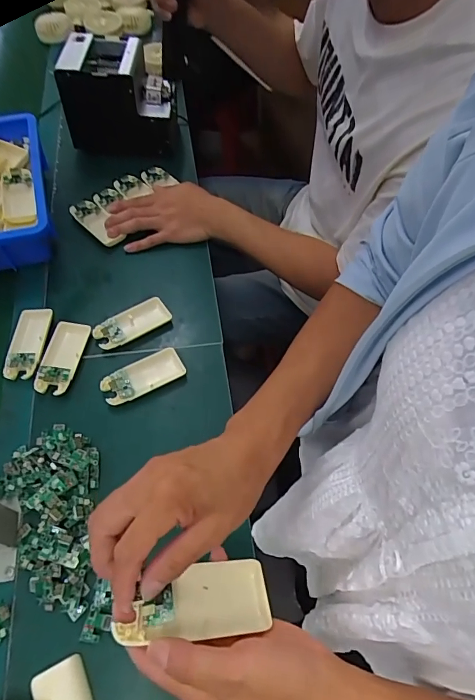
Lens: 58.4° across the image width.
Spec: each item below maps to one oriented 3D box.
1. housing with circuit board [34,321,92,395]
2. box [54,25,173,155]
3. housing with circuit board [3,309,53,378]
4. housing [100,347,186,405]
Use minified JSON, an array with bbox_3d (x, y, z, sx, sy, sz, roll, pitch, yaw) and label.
[{"bbox_3d":[-0.233,0.009,0.567,0.050,0.012,0.106,6,59,-1],"label":"housing with circuit board"},{"bbox_3d":[-0.212,-0.466,0.778,0.187,0.132,0.145,0,59,-4],"label":"box"},{"bbox_3d":[-0.282,-0.012,0.575,0.044,0.018,0.105,0,59,-5],"label":"housing with circuit board"},{"bbox_3d":[-0.124,0.033,0.558,0.105,0.015,0.050,-26,64,-18],"label":"housing"}]

